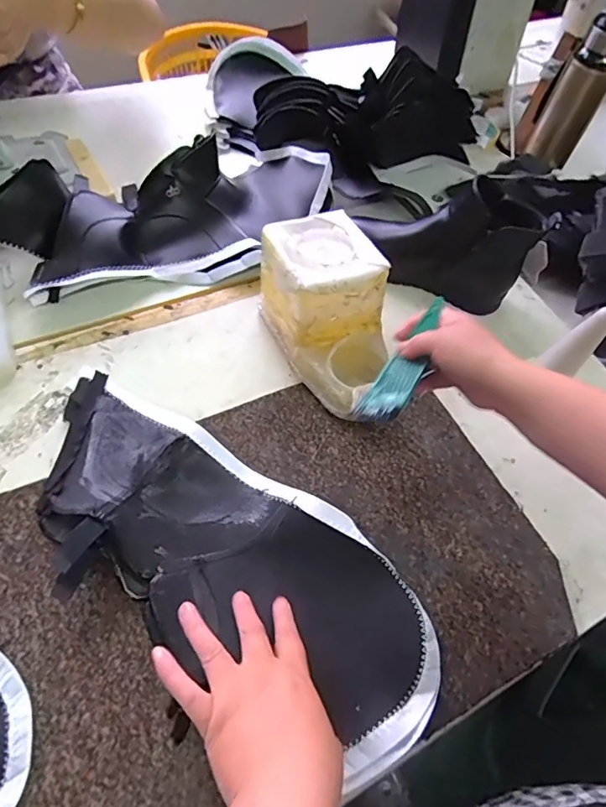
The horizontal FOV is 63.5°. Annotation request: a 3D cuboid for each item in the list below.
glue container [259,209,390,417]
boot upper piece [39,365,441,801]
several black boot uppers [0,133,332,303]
[{"bbox_3d":[0.033,-0.094,0.534,0.102,0.122,0.203,-18,63,-18],"label":"glue container"},{"bbox_3d":[-0.081,0.127,0.431,0.432,0.049,0.172,33,57,12],"label":"boot upper piece"},{"bbox_3d":[-0.177,-0.248,0.641,0.470,0.078,0.229,-24,65,-21],"label":"several black boot uppers"}]

